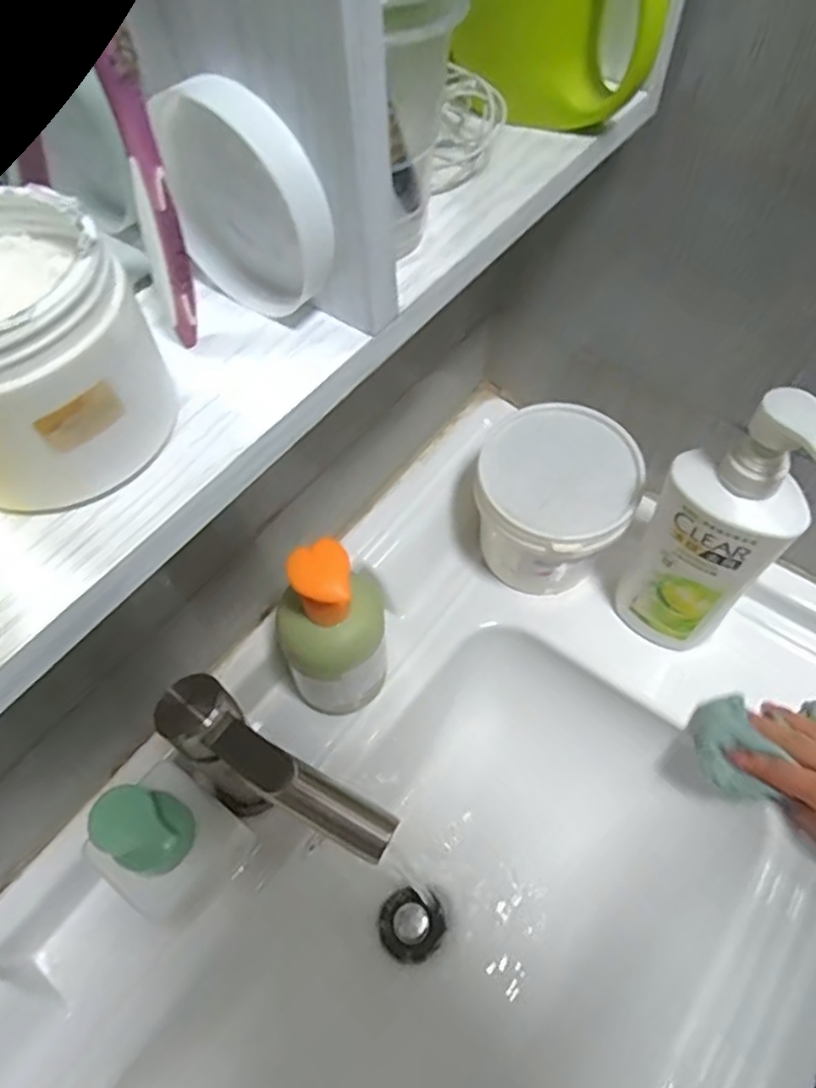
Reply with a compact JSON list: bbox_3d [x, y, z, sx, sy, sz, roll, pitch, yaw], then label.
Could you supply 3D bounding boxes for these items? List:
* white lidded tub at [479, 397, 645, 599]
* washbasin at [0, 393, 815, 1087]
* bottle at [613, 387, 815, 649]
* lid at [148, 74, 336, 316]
[{"bbox_3d":[0.121,-0.024,0.570,0.118,0.132,0.120,-1,57,1],"label":"white lidded tub"},{"bbox_3d":[0.014,0.296,0.498,0.449,0.206,0.782,33,64,21],"label":"washbasin"},{"bbox_3d":[0.211,0.003,0.481,0.085,0.265,0.050,28,62,18],"label":"bottle"},{"bbox_3d":[-0.063,-0.127,0.246,0.083,0.082,0.019,36,65,22],"label":"lid"}]

